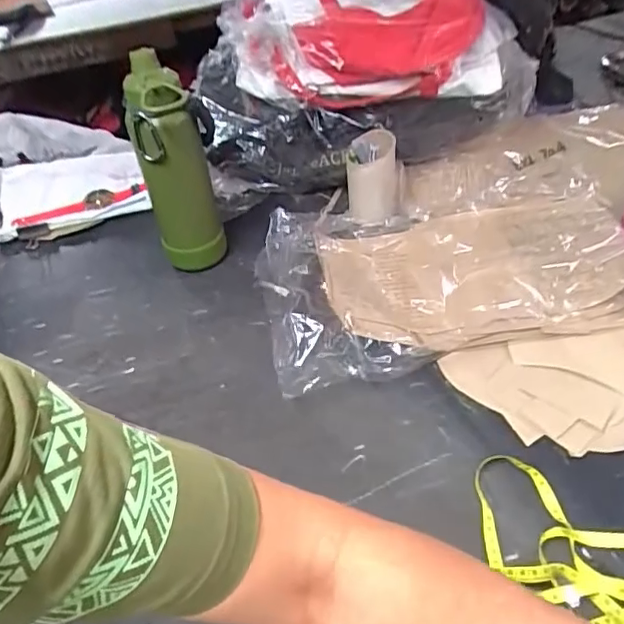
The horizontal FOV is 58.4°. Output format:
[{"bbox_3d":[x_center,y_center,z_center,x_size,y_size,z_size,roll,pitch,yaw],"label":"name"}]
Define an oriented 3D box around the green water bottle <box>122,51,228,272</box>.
[{"bbox_3d":[-0.189,-0.208,0.803,0.109,0.281,0.104,-14,43,-7],"label":"green water bottle"}]

